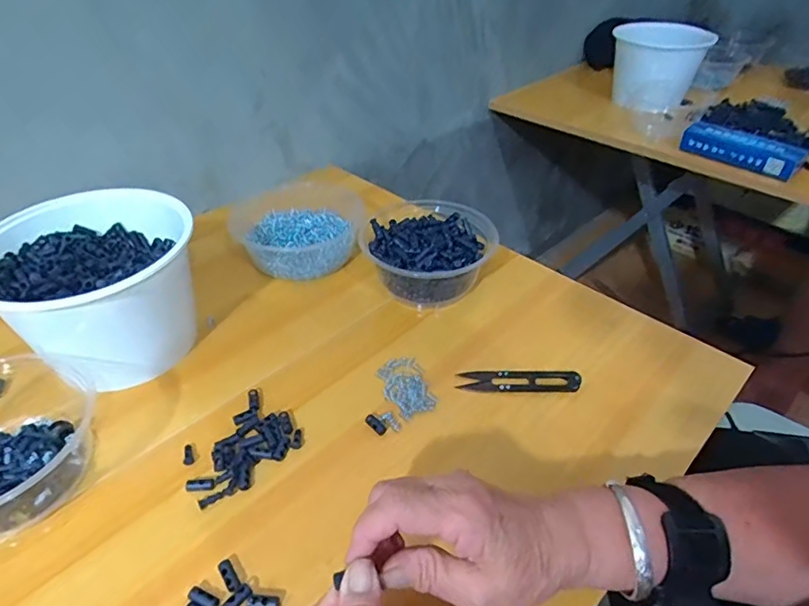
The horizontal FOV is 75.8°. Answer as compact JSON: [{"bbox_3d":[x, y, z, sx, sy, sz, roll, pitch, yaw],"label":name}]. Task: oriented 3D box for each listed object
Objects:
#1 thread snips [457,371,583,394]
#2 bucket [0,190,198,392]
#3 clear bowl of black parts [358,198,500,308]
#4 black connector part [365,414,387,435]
[{"bbox_3d":[0.096,0.066,0.436,0.100,0.011,0.024,5,39,5],"label":"thread snips"},{"bbox_3d":[-0.263,-0.015,0.447,0.140,0.105,0.153,1,39,-1],"label":"bucket"},{"bbox_3d":[0.024,-0.048,0.523,0.127,0.060,0.118,1,39,-1],"label":"clear bowl of black parts"},{"bbox_3d":[-0.023,0.095,0.407,0.020,0.005,0.009,32,48,32],"label":"black connector part"}]

